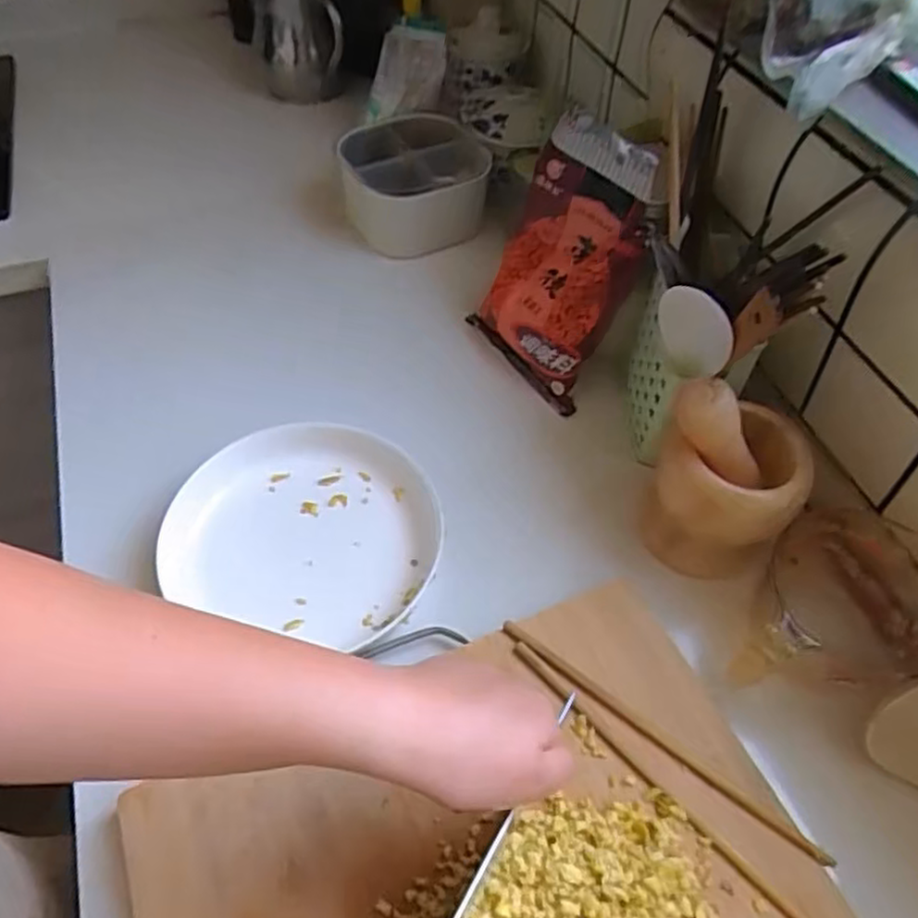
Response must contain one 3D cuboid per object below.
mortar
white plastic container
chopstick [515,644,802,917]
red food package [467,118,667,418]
[{"bbox_3d":[0.194,0.023,0.530,0.095,0.117,0.090,1,53,-1],"label":"mortar"},{"bbox_3d":[-0.045,-0.293,0.762,0.143,0.088,0.149,-3,53,-4],"label":"white plastic container"},{"bbox_3d":[0.118,0.196,0.436,0.011,0.012,0.230,-36,62,-25],"label":"chopstick"},{"bbox_3d":[0.084,-0.165,0.609,0.030,0.223,0.119,-19,50,-42],"label":"red food package"}]

